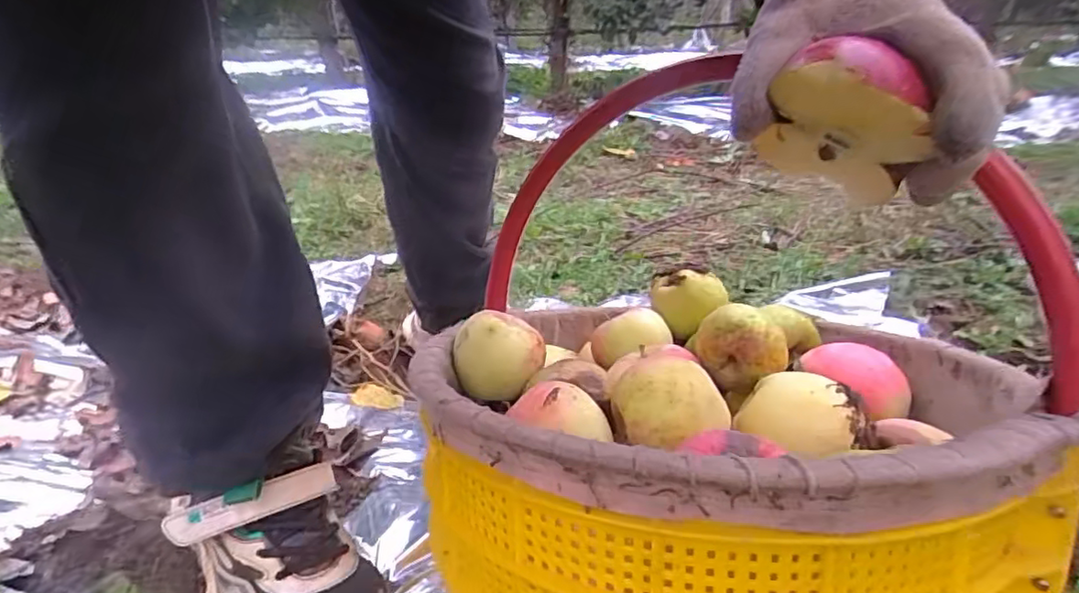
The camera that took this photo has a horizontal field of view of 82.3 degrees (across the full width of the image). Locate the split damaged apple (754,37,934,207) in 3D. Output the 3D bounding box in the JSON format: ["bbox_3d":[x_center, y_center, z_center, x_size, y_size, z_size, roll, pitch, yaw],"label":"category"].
[{"bbox_3d":[0.146,-0.088,0.289,0.065,0.064,0.046,25,71,15],"label":"split damaged apple"}]

